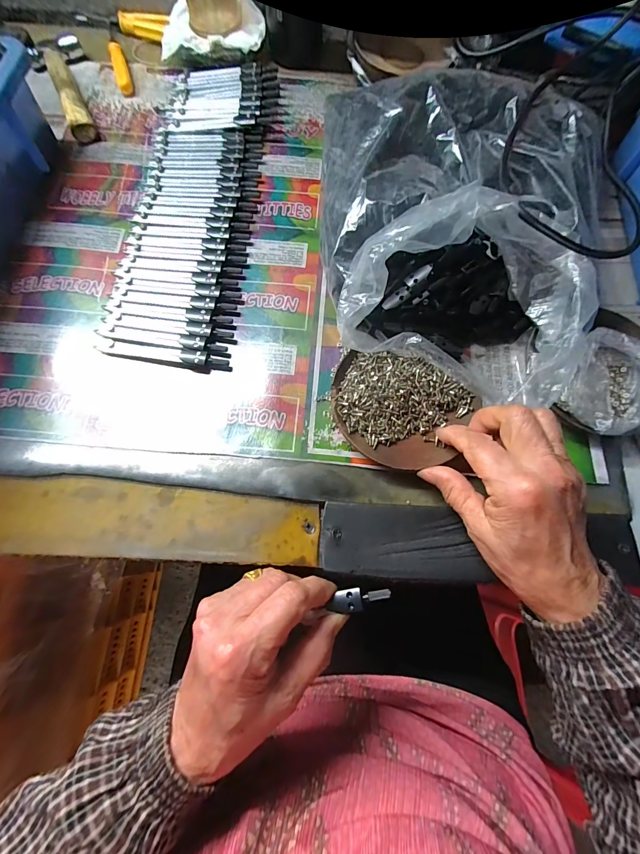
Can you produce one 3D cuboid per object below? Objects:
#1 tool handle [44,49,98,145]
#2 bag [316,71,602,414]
[{"bbox_3d":[-0.274,-0.365,0.390,0.023,0.019,0.136,-24,75,-8],"label":"tool handle"},{"bbox_3d":[0.126,-0.166,0.301,0.262,0.083,0.279,8,73,1],"label":"bag"}]

